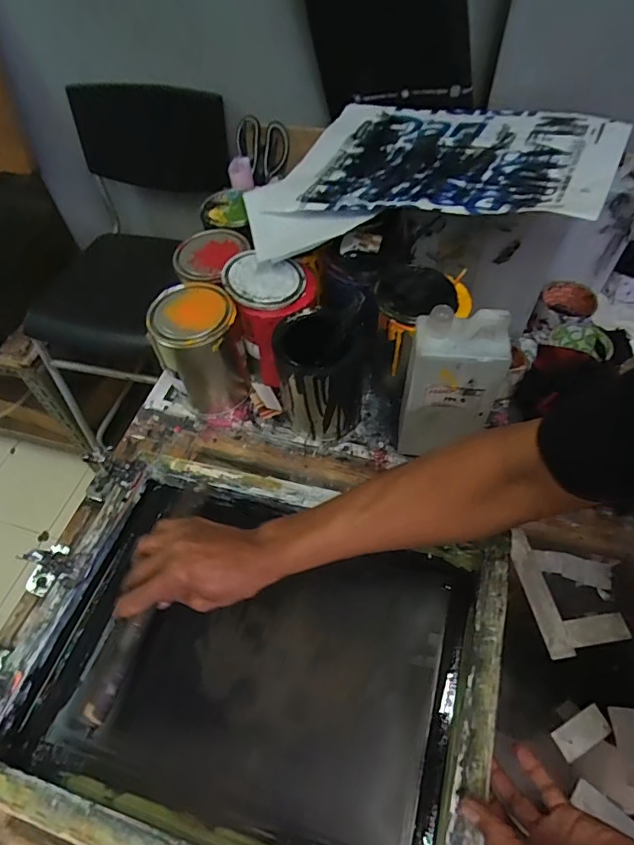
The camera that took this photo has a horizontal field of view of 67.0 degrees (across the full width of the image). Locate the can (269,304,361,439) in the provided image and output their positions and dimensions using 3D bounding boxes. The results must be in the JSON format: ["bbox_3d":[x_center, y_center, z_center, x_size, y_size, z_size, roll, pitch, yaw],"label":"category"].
[{"bbox_3d":[0.002,-0.053,0.620,0.098,0.145,0.098,-1,55,2],"label":"can"}]

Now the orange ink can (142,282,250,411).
[{"bbox_3d":[-0.153,-0.095,0.652,0.099,0.151,0.097,-1,55,2],"label":"orange ink can"}]

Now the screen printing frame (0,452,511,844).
[{"bbox_3d":[-0.060,0.226,0.476,0.435,0.066,0.354,13,54,14],"label":"screen printing frame"}]

